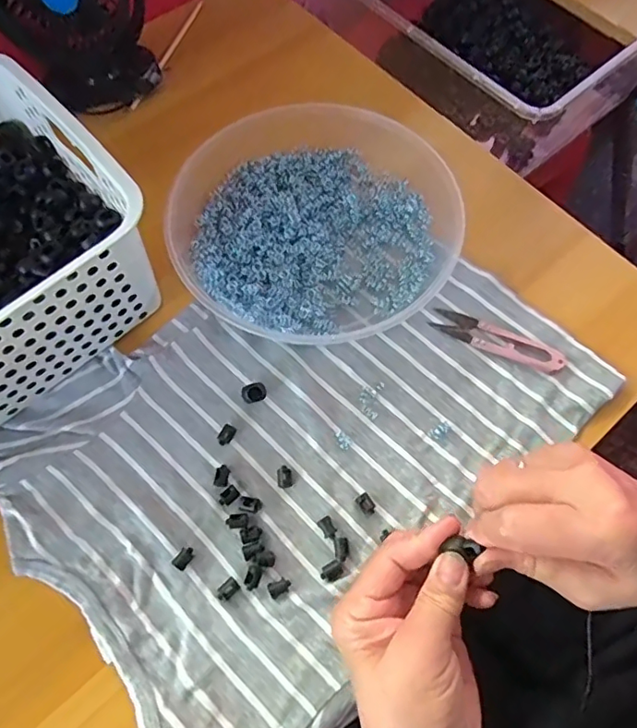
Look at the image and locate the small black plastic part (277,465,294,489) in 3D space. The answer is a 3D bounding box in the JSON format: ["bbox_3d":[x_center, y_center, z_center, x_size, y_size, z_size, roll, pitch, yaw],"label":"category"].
[{"bbox_3d":[-0.024,0.079,0.364,0.010,0.005,0.015,-11,70,-3],"label":"small black plastic part"}]

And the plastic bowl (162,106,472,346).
[{"bbox_3d":[-0.001,-0.118,0.422,0.228,0.032,0.214,0,70,0],"label":"plastic bowl"}]

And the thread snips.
[{"bbox_3d":[0.139,-0.019,0.405,0.102,0.009,0.023,23,69,9],"label":"thread snips"}]

